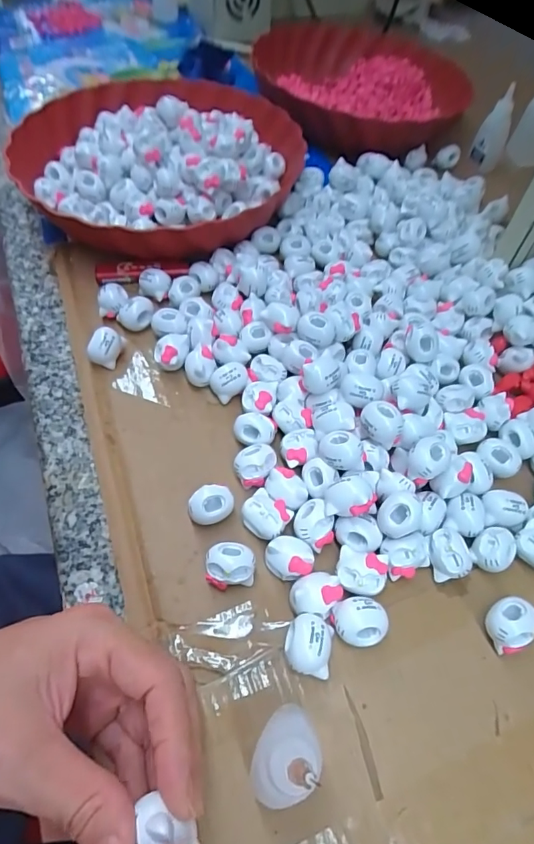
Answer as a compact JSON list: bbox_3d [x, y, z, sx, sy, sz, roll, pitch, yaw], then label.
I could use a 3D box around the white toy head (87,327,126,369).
[{"bbox_3d":[-0.110,-0.052,0.319,0.018,0.023,0.023,14,57,6],"label":"white toy head"}]

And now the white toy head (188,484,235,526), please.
[{"bbox_3d":[-0.031,0.047,0.260,0.024,0.017,0.018,-8,58,-8],"label":"white toy head"}]

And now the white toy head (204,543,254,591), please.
[{"bbox_3d":[-0.019,0.076,0.243,0.025,0.020,0.020,-1,57,-4],"label":"white toy head"}]

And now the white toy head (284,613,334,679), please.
[{"bbox_3d":[0.019,0.107,0.221,0.021,0.022,0.026,7,57,2],"label":"white toy head"}]

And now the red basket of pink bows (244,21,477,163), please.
[{"bbox_3d":[0.111,-0.391,0.534,0.234,0.058,0.257,-7,59,-5],"label":"red basket of pink bows"}]

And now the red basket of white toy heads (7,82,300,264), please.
[{"bbox_3d":[-0.084,-0.229,0.402,0.229,0.062,0.227,1,57,-2],"label":"red basket of white toy heads"}]

